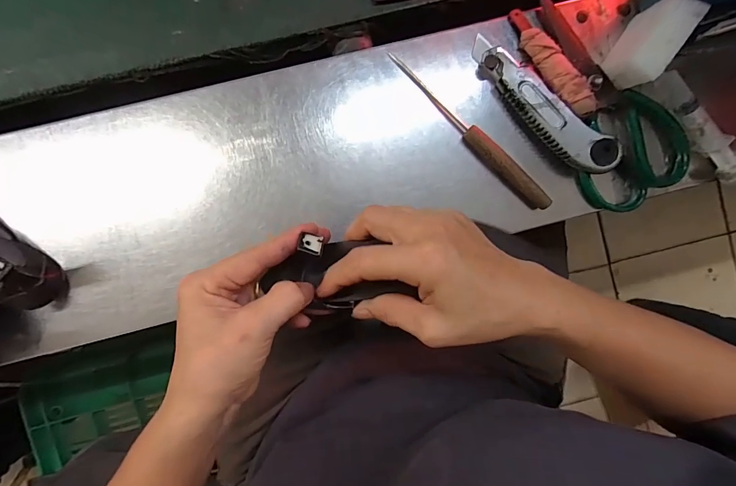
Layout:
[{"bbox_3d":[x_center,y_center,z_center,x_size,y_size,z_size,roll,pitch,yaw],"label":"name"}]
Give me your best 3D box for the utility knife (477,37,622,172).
[{"bbox_3d":[0.155,-0.122,0.336,0.033,0.017,0.159,-45,92,-1],"label":"utility knife"}]

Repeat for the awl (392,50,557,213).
[{"bbox_3d":[0.092,-0.098,0.345,0.190,0.017,0.016,44,89,-2],"label":"awl"}]

